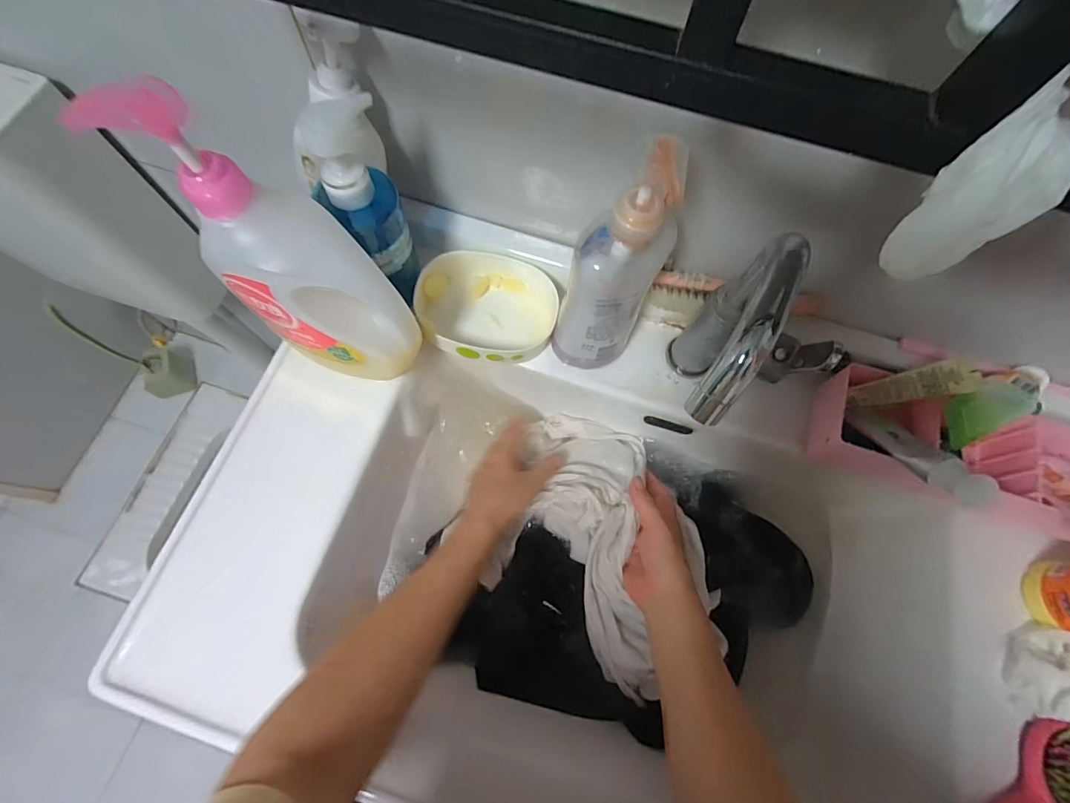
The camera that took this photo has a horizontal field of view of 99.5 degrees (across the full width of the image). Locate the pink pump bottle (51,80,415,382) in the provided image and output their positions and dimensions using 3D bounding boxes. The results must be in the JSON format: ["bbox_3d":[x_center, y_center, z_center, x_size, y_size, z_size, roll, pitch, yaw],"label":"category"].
[{"bbox_3d":[-0.171,-0.094,0.328,0.088,0.257,0.075,22,69,31],"label":"pink pump bottle"}]

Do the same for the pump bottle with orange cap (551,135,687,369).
[{"bbox_3d":[0.068,-0.105,0.376,0.068,0.192,0.087,26,71,7],"label":"pump bottle with orange cap"}]

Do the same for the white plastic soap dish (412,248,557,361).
[{"bbox_3d":[-0.047,-0.097,0.457,0.135,0.037,0.120,11,70,2],"label":"white plastic soap dish"}]

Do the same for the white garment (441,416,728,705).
[{"bbox_3d":[0.071,0.137,0.475,0.258,0.051,0.212,36,73,10],"label":"white garment"}]

